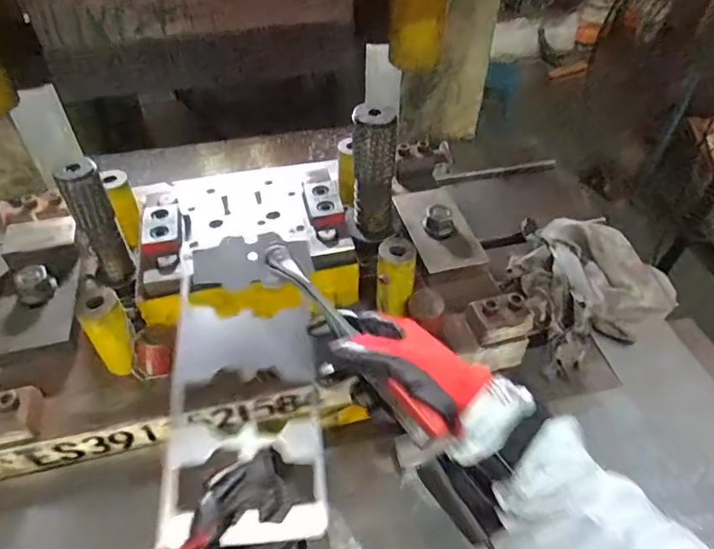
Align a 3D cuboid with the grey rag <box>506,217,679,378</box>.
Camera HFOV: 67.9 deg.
[{"bbox_3d":[0.326,0.017,0.777,0.244,0.074,0.190,-21,49,-19],"label":"grey rag"}]

